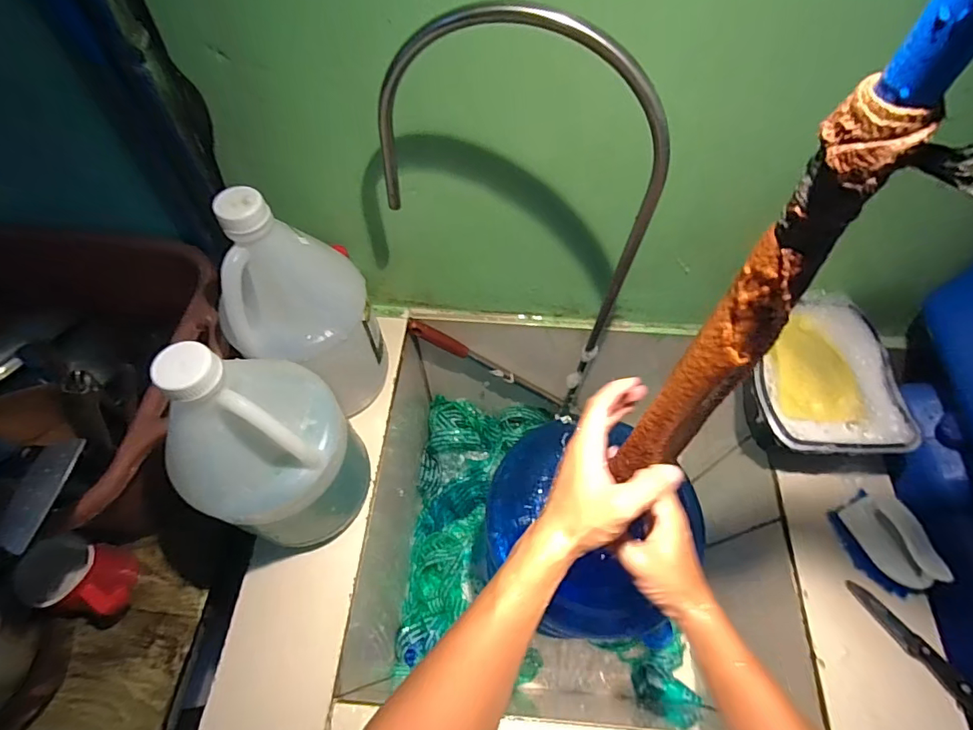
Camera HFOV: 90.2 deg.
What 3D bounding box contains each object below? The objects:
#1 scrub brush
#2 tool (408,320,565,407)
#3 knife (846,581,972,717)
[{"bbox_3d":[0.433,0.189,0.520,0.061,0.064,0.105,-11,61,-7],"label":"scrub brush"},{"bbox_3d":[0.005,0.004,0.778,0.304,0.028,0.015,28,56,-28],"label":"tool"},{"bbox_3d":[0.451,0.300,0.492,0.022,0.009,0.174,-32,65,-17],"label":"knife"}]

